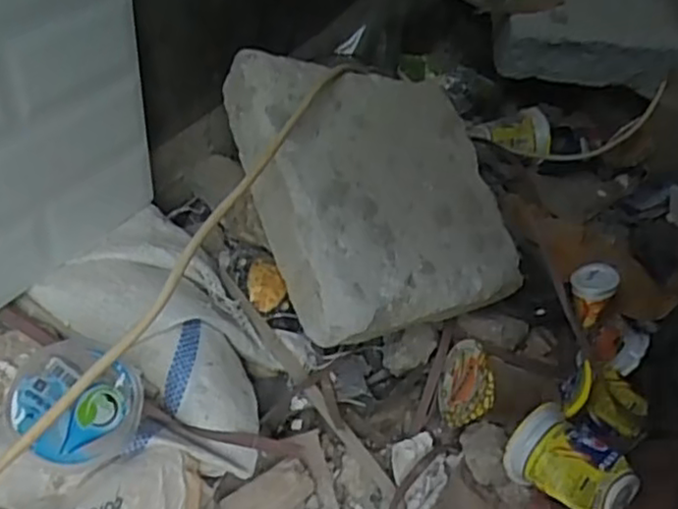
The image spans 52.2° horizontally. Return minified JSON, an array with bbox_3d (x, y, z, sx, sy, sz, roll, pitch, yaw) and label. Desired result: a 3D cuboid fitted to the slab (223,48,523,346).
[{"bbox_3d":[0.035,-0.057,0.604,0.215,0.066,0.245,-12,83,-29],"label":"slab"}]

